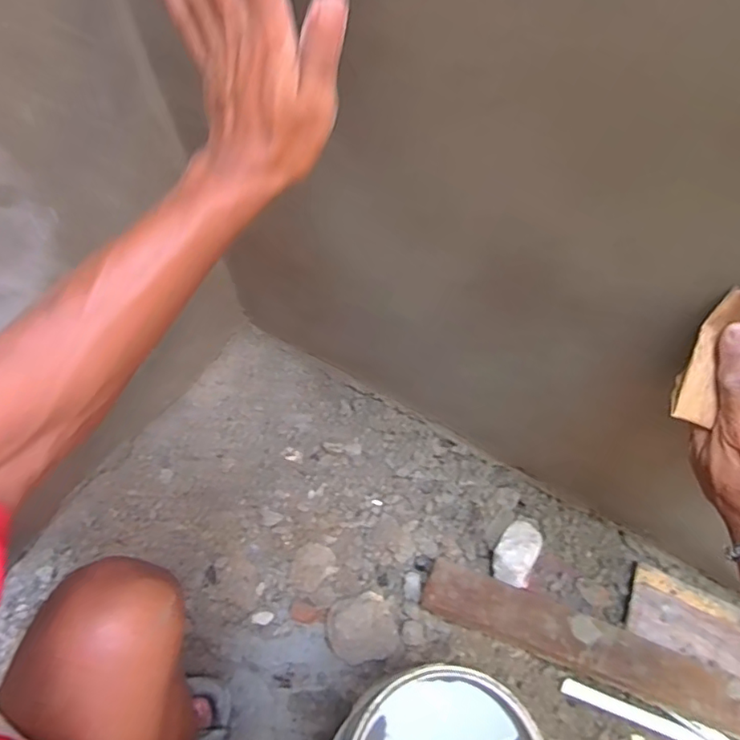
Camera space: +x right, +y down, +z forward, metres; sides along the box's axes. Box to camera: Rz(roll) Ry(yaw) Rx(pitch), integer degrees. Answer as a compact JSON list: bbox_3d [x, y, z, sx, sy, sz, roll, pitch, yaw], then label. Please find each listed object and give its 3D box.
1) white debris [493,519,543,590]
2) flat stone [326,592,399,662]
[{"bbox_3d":[0.191,0.238,0.731,0.052,0.058,0.084,21,67,8],"label":"white debris"},{"bbox_3d":[-0.011,0.320,0.690,0.079,0.048,0.073,0,65,-1],"label":"flat stone"}]

